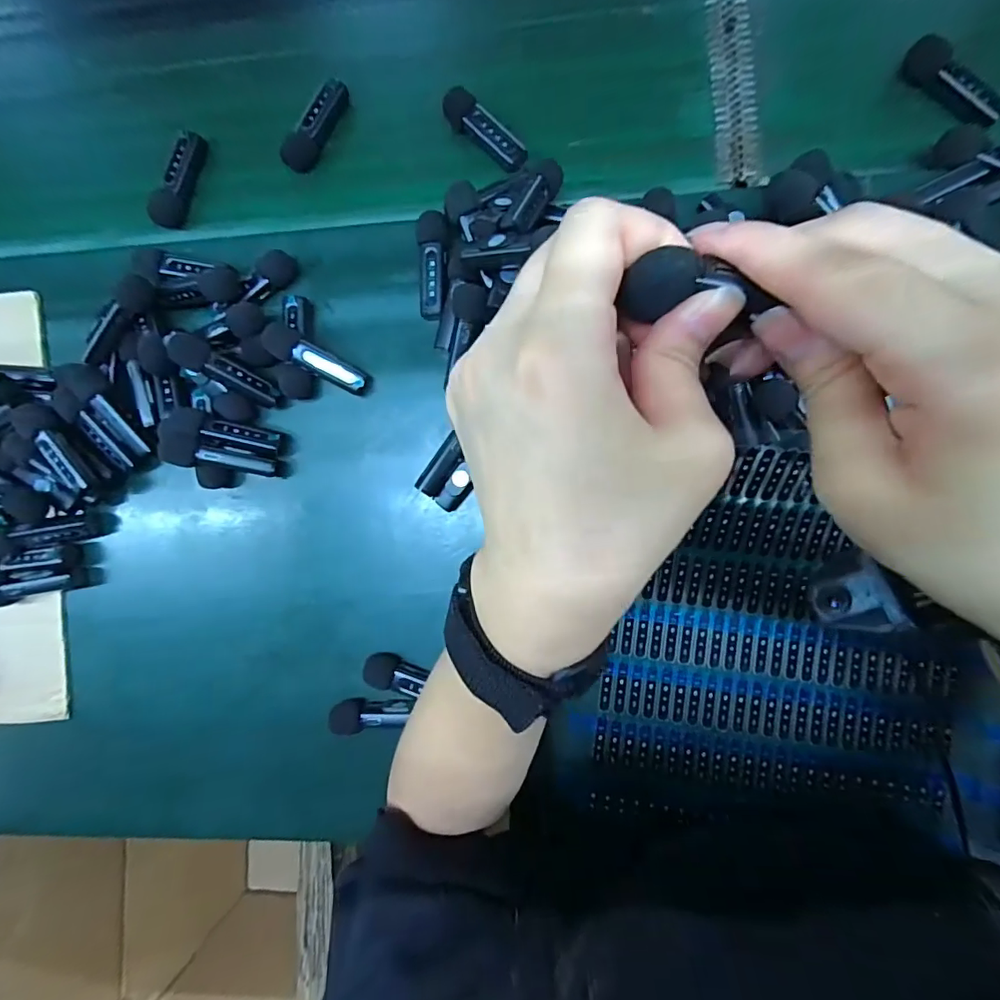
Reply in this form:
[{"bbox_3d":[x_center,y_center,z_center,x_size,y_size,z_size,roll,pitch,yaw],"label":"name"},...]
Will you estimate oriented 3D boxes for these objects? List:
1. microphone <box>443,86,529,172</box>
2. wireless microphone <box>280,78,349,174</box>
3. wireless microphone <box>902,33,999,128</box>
[{"bbox_3d":[-0.009,-0.236,0.326,0.063,0.014,0.020,43,94,4],"label":"microphone"},{"bbox_3d":[-0.122,-0.249,0.339,0.019,0.016,0.063,29,93,5],"label":"wireless microphone"},{"bbox_3d":[0.268,-0.245,0.301,0.063,0.019,0.026,36,93,5],"label":"wireless microphone"}]

